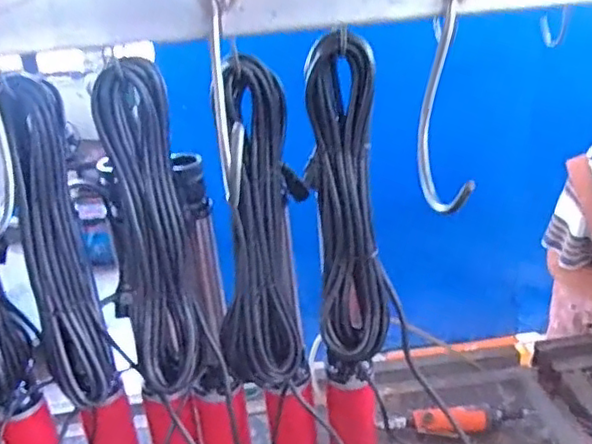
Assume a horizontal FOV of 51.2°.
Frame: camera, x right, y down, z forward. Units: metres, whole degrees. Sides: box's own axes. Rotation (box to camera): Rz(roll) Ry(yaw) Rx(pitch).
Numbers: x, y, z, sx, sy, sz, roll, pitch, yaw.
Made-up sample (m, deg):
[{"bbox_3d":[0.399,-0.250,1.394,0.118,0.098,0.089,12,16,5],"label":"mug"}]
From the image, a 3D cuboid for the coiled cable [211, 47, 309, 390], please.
[{"bbox_3d":[-0.041,0.012,0.644,0.077,0.333,0.076,9,28,29],"label":"coiled cable"}]

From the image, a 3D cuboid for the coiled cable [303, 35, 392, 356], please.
[{"bbox_3d":[0.055,-0.014,0.634,0.077,0.323,0.044,-6,24,-1],"label":"coiled cable"}]

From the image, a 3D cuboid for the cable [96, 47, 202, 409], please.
[{"bbox_3d":[-0.147,0.016,0.617,0.074,0.322,0.068,-7,24,-5],"label":"cable"}]

